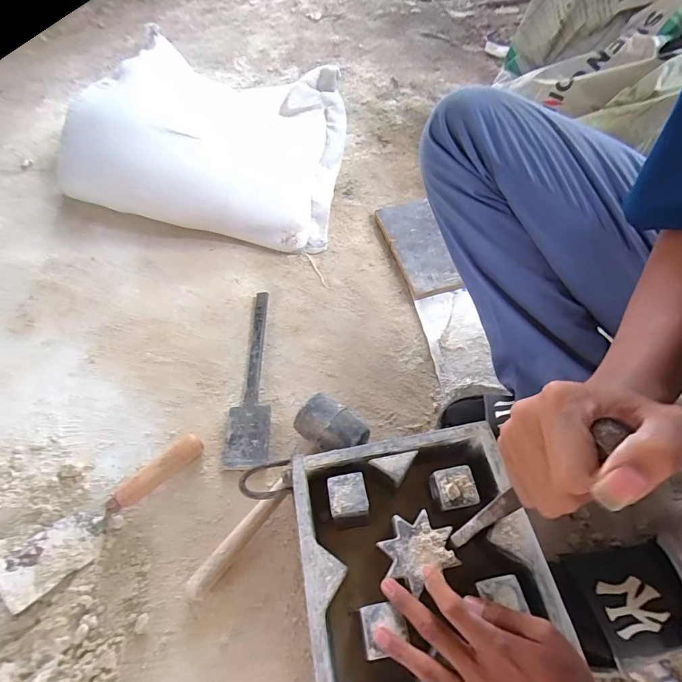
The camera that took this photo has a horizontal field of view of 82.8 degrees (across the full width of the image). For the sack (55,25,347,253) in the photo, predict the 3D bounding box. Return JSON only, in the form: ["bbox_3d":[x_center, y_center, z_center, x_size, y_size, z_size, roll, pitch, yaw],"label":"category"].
[{"bbox_3d":[-0.273,-0.468,0.852,0.593,0.217,0.457,16,60,14],"label":"sack"}]

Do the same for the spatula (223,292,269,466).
[{"bbox_3d":[-0.148,0.049,0.638,0.066,0.016,0.305,-5,57,1],"label":"spatula"}]

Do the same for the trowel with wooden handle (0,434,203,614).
[{"bbox_3d":[-0.311,0.216,0.519,0.070,0.058,0.258,36,67,23],"label":"trowel with wooden handle"}]

